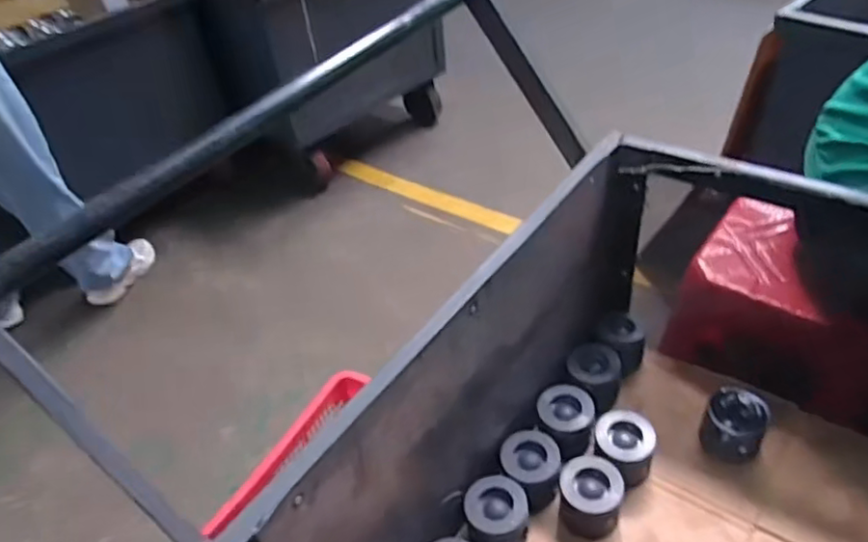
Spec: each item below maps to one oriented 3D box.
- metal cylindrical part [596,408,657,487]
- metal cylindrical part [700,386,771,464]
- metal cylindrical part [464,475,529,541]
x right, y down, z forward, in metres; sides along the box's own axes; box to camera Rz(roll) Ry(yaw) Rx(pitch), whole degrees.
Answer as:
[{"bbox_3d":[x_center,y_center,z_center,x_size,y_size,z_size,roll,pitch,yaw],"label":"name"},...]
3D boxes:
[{"bbox_3d":[0.284,0.266,0.937,0.086,0.071,0.090,2,42,11],"label":"metal cylindrical part"},{"bbox_3d":[0.458,0.235,0.961,0.085,0.081,0.086,15,46,24],"label":"metal cylindrical part"},{"bbox_3d":[0.089,0.342,0.879,0.082,0.074,0.080,-4,41,4],"label":"metal cylindrical part"}]

